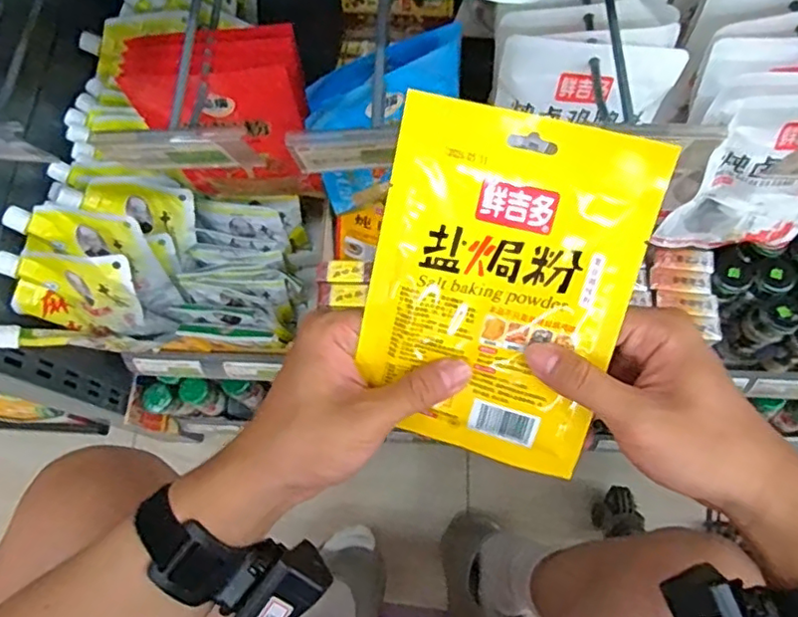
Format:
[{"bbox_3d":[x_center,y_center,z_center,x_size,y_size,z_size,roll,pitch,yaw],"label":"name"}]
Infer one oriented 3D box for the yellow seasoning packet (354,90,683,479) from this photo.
[{"bbox_3d":[0.049,-0.008,0.302,0.125,0.007,0.171,14,104,7],"label":"yellow seasoning packet"}]

